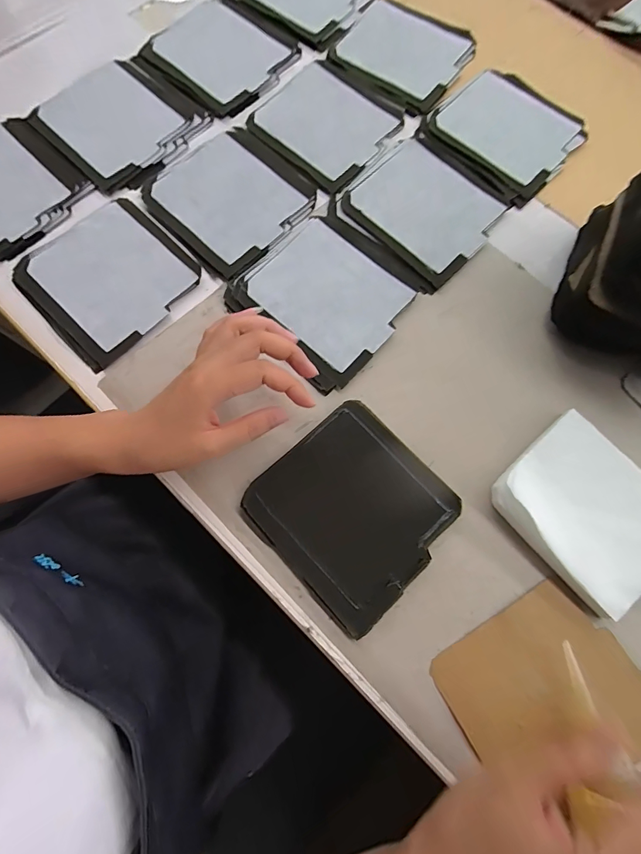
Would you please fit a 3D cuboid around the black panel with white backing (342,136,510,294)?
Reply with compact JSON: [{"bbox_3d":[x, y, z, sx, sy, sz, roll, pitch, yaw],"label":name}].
[{"bbox_3d":[0.100,-0.219,0.410,0.139,0.006,0.132,43,79,10],"label":"black panel with white backing"}]

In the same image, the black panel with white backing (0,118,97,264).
[{"bbox_3d":[-0.319,-0.235,0.402,0.142,0.008,0.137,43,79,10],"label":"black panel with white backing"}]

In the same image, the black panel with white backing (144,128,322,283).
[{"bbox_3d":[-0.090,-0.233,0.412,0.135,0.004,0.145,-41,79,-10],"label":"black panel with white backing"}]

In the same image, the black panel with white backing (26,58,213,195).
[{"bbox_3d":[-0.212,-0.324,0.432,0.142,0.014,0.137,43,80,7],"label":"black panel with white backing"}]

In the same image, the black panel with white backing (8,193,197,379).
[{"bbox_3d":[-0.198,-0.142,0.382,0.132,0.008,0.138,-43,80,-11],"label":"black panel with white backing"}]

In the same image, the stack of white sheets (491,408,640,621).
[{"bbox_3d":[0.213,0.067,0.324,0.107,0.018,0.130,-40,79,-10],"label":"stack of white sheets"}]

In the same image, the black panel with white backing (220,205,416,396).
[{"bbox_3d":[0.005,-0.124,0.379,0.144,0.007,0.137,43,79,10],"label":"black panel with white backing"}]

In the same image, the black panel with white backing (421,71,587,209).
[{"bbox_3d":[0.199,-0.320,0.438,0.144,0.006,0.132,43,79,10],"label":"black panel with white backing"}]

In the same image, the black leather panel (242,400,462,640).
[{"bbox_3d":[0.028,0.064,0.327,0.130,0.012,0.136,-42,79,-10],"label":"black leather panel"}]

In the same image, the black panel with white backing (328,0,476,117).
[{"bbox_3d":[0.092,-0.429,0.466,0.139,0.005,0.140,34,77,8],"label":"black panel with white backing"}]

